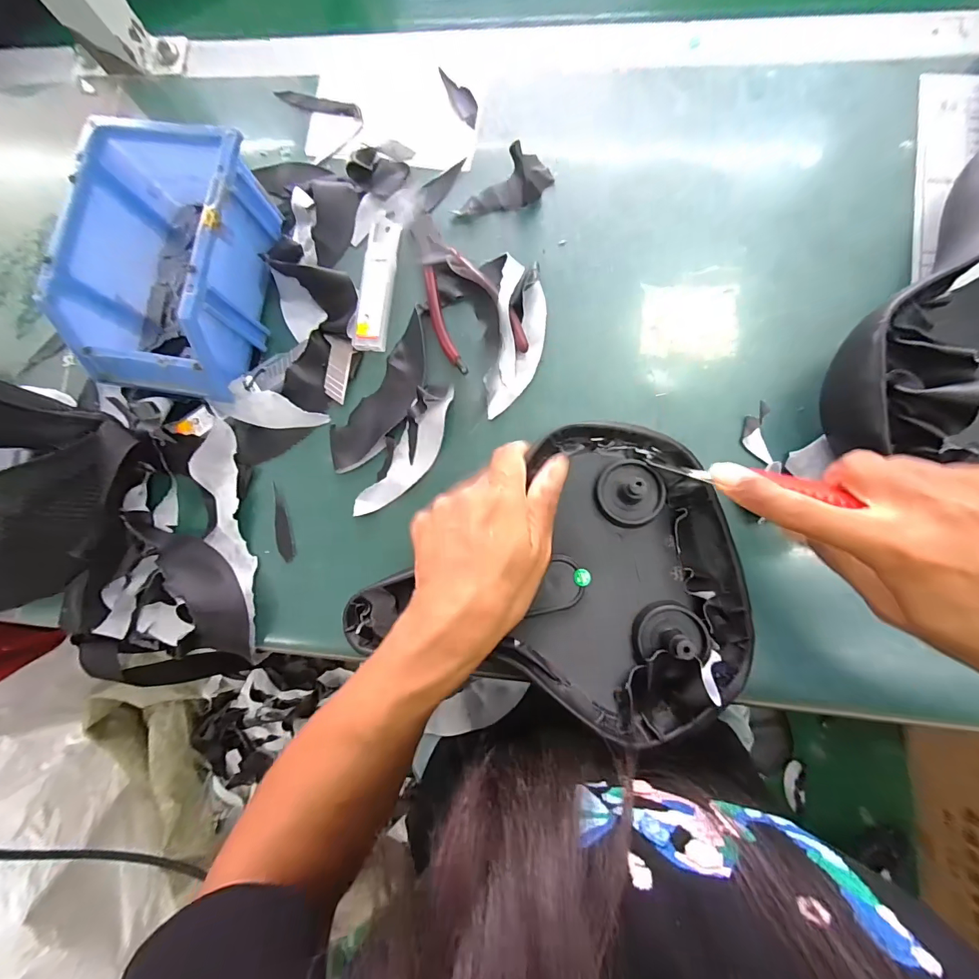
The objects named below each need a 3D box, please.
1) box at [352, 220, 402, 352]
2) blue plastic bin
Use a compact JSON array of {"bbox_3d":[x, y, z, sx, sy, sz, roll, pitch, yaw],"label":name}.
[{"bbox_3d":[-0.090,-0.166,0.339,0.026,0.008,0.107,5,84,6],"label":"box"},{"bbox_3d":[-0.237,-0.165,0.316,0.116,0.073,0.174,9,84,6],"label":"blue plastic bin"}]

